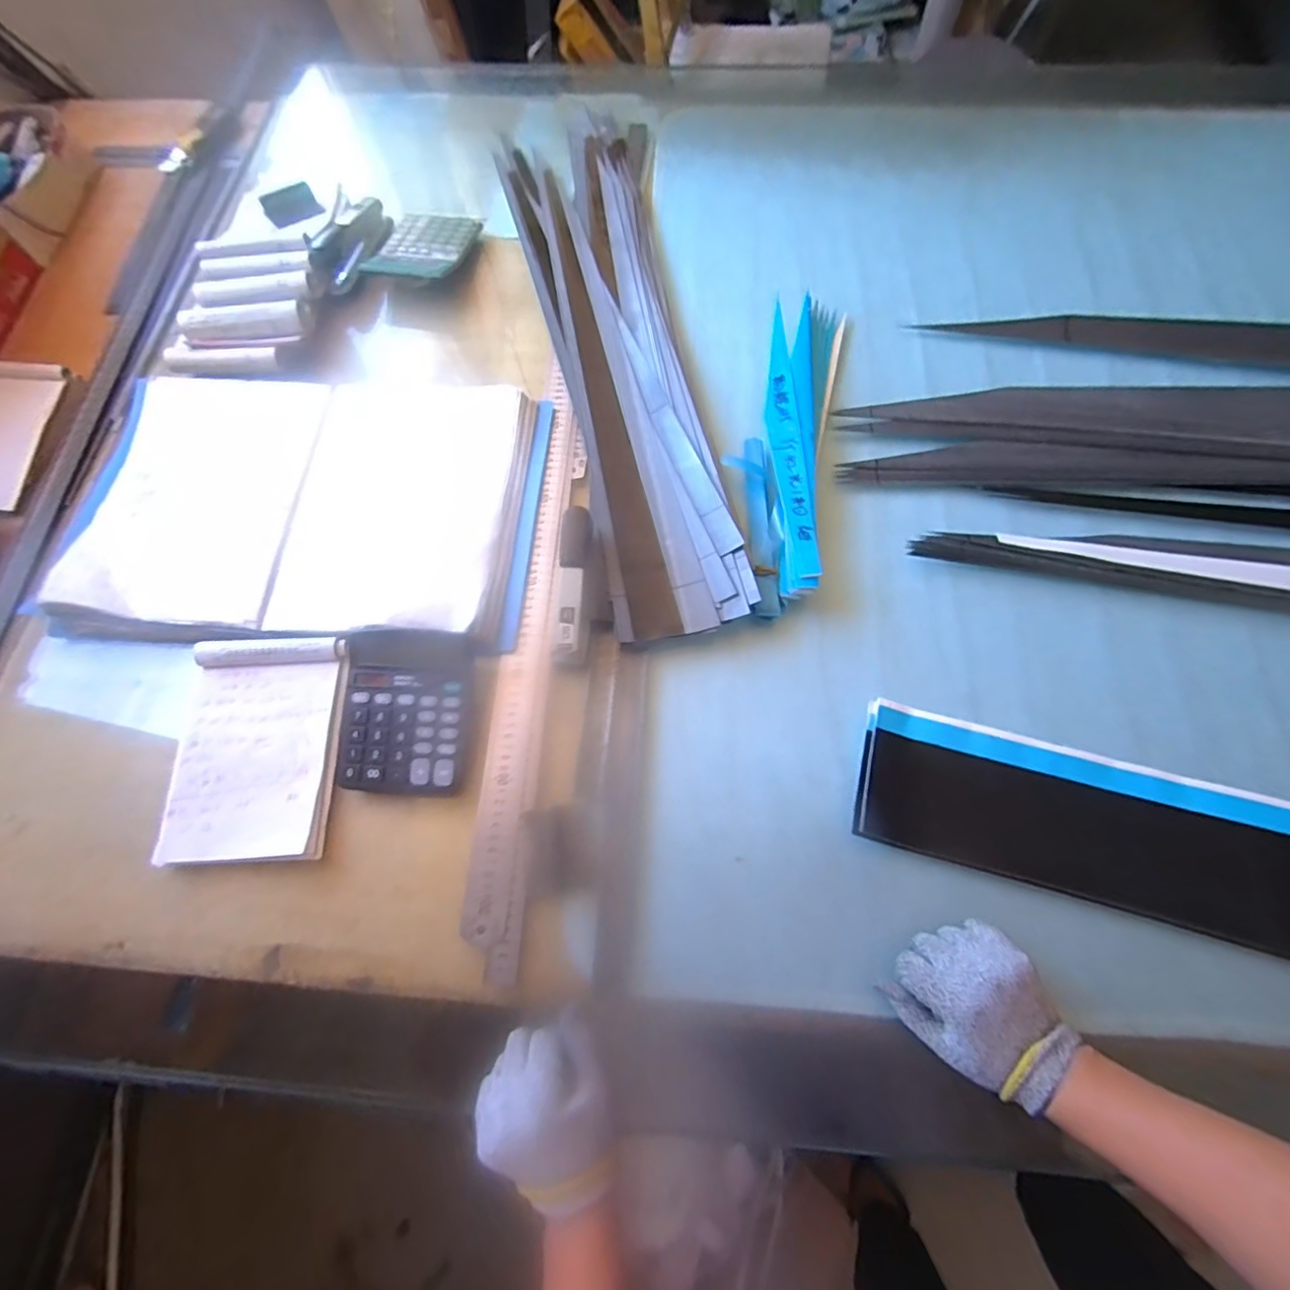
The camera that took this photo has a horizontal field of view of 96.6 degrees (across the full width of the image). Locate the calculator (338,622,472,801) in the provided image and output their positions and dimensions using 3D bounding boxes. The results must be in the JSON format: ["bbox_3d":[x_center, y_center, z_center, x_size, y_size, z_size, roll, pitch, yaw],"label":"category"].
[{"bbox_3d":[-0.217,0.060,0.514,0.119,0.046,0.140,1,70,4],"label":"calculator"}]

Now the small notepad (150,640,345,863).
[{"bbox_3d":[-0.353,0.091,0.518,0.145,0.022,0.194,-3,71,1],"label":"small notepad"}]

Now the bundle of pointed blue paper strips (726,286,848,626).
[{"bbox_3d":[0.153,-0.222,0.622,0.100,0.037,0.415,10,70,7],"label":"bundle of pointed blue paper strips"}]

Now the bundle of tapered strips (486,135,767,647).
[{"bbox_3d":[-0.022,-0.378,0.691,0.198,0.041,0.804,-14,69,-2],"label":"bundle of tapered strips"}]

